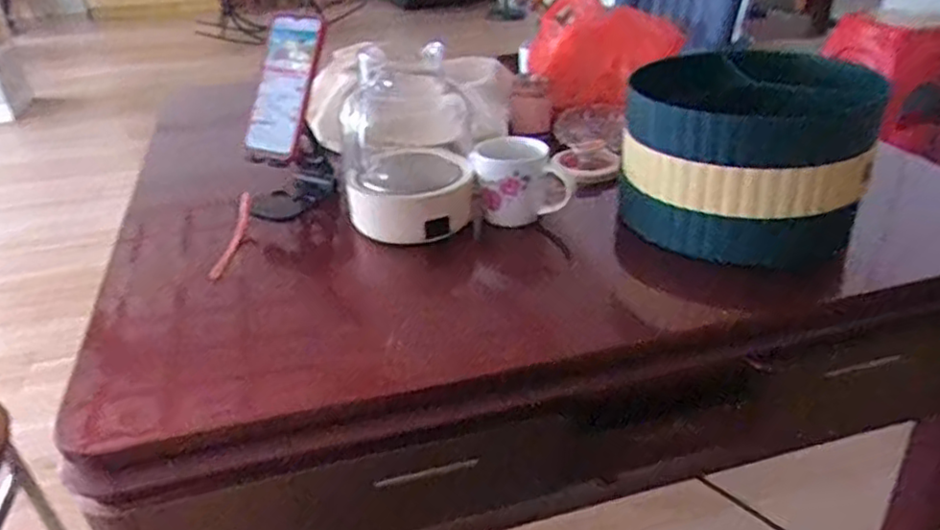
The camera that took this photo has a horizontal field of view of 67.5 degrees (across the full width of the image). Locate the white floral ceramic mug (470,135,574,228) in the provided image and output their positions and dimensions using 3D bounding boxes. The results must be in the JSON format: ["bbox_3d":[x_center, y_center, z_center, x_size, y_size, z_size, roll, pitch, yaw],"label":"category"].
[{"bbox_3d":[0.058,-0.095,0.792,0.107,0.082,0.074,-2,27,1],"label":"white floral ceramic mug"}]

